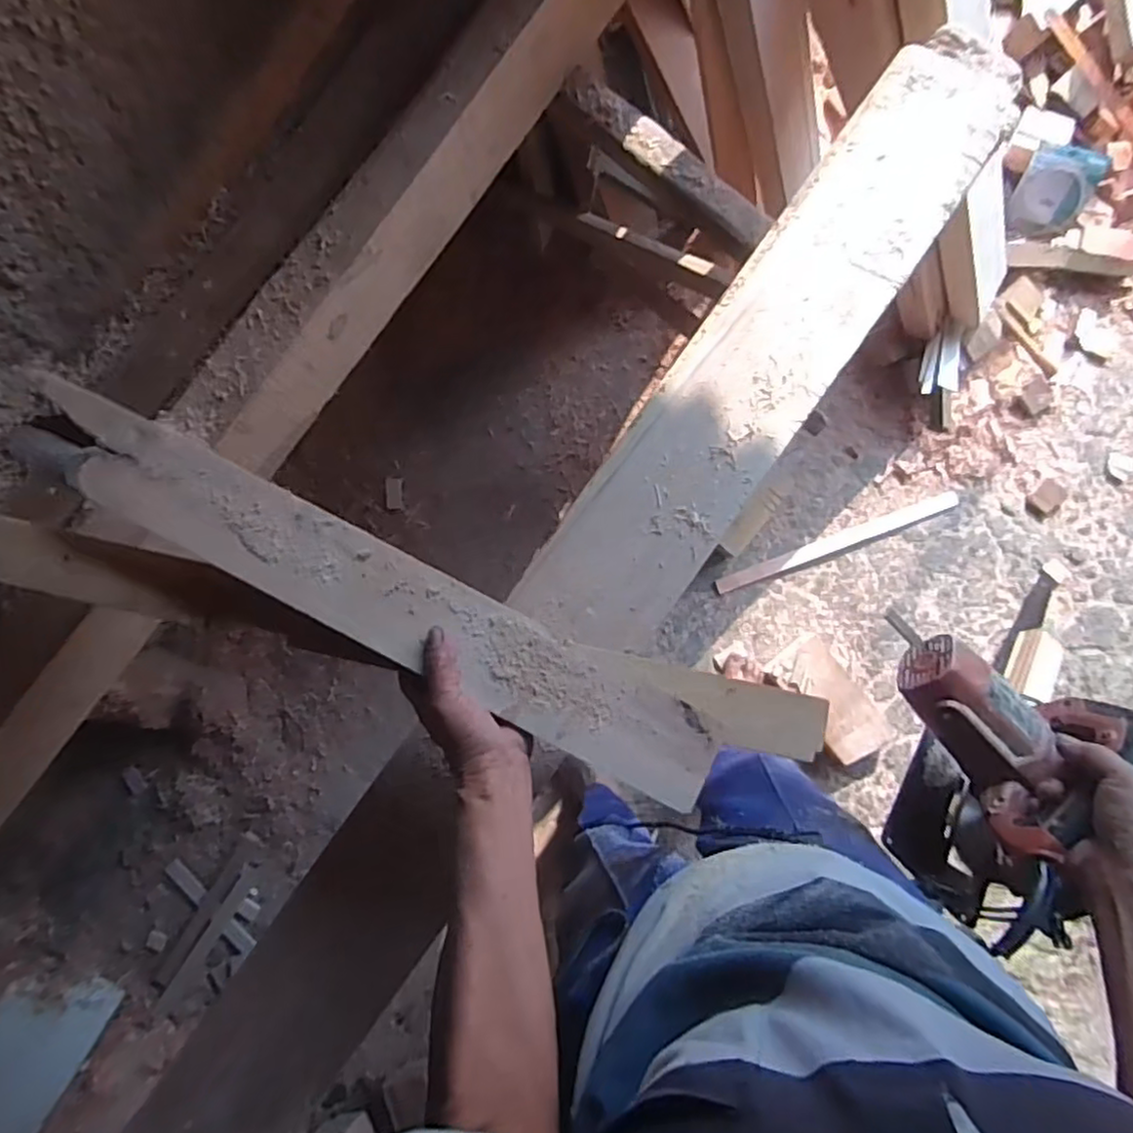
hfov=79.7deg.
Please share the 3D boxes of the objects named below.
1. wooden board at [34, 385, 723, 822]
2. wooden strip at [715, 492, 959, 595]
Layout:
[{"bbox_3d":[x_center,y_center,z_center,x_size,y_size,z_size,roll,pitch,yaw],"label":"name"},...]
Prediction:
[{"bbox_3d":[-0.149,0.025,0.552,0.578,0.014,0.080,28,85,2],"label":"wooden board"},{"bbox_3d":[0.546,-0.046,1.372,0.512,0.019,0.038,-21,85,-2],"label":"wooden strip"}]

